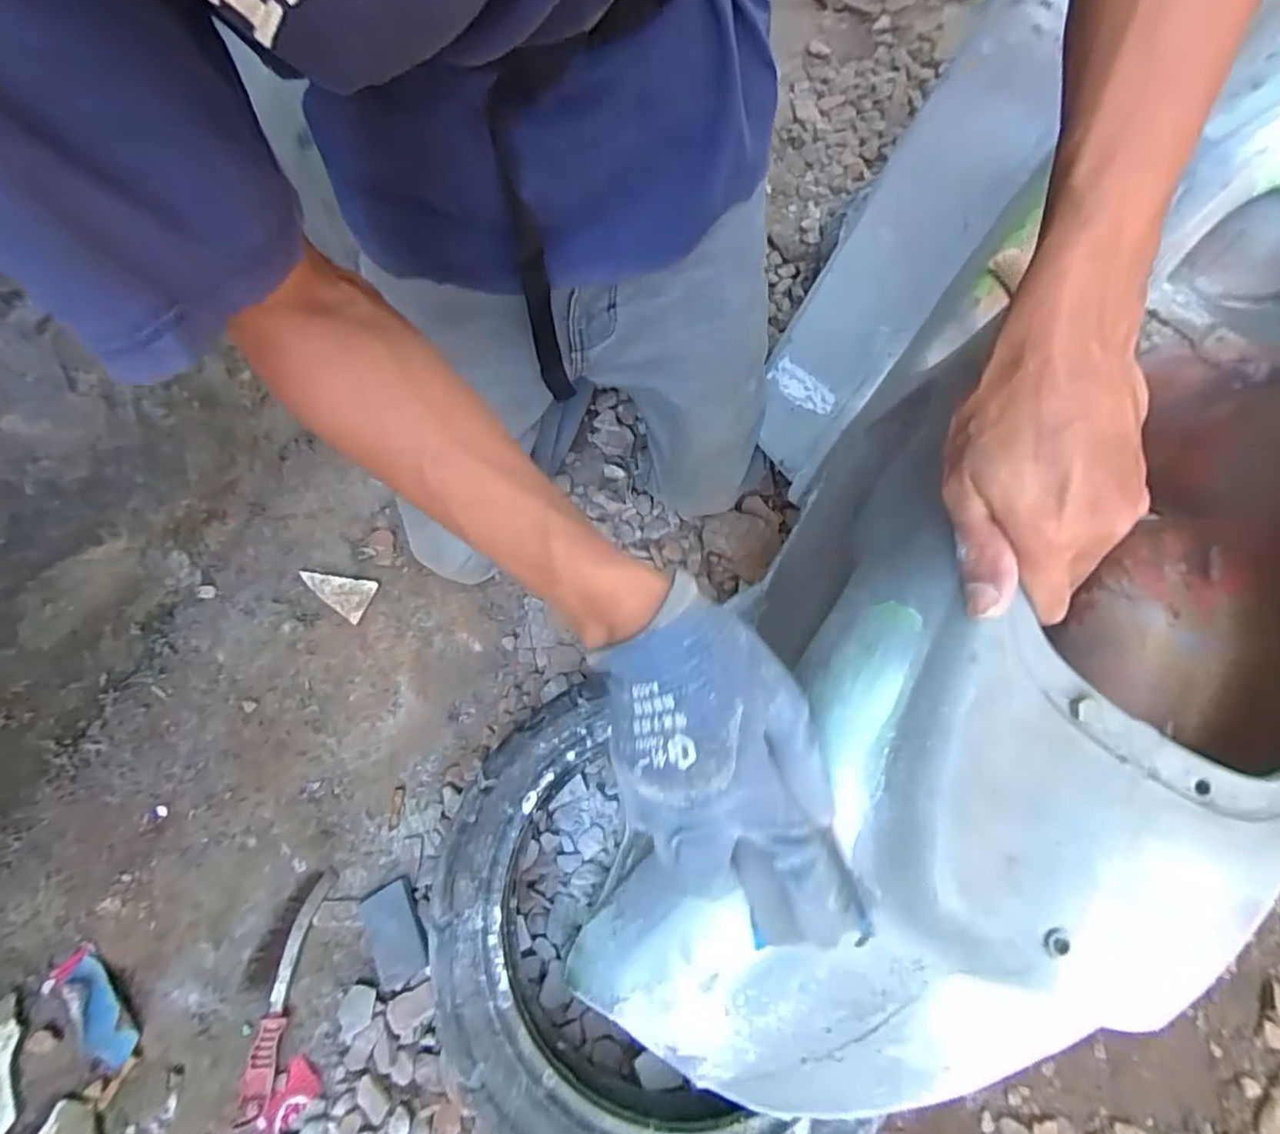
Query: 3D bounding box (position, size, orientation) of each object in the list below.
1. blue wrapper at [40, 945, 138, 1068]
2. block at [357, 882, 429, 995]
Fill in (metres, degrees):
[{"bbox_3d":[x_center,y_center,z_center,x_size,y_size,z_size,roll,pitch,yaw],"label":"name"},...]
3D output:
[{"bbox_3d":[-0.557,0.450,0.624,0.117,0.012,0.048,40,72,17],"label":"blue wrapper"},{"bbox_3d":[-0.269,0.399,0.667,0.061,0.013,0.093,-26,68,-10],"label":"block"}]

